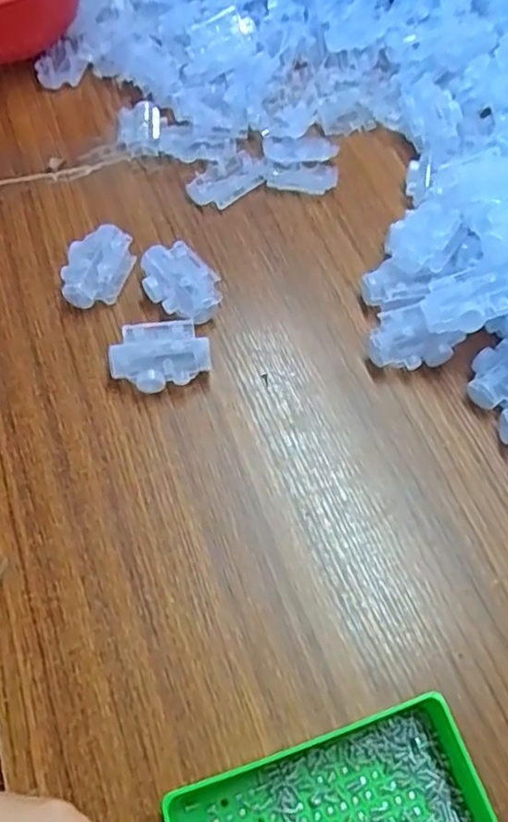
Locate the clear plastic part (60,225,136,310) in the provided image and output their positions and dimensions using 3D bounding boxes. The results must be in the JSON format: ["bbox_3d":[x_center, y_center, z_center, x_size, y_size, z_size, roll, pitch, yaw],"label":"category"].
[{"bbox_3d":[-0.120,-0.107,0.485,0.041,0.029,0.062,14,60,7],"label":"clear plastic part"}]

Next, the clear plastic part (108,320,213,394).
[{"bbox_3d":[-0.066,-0.038,0.450,0.067,0.025,0.044,-13,61,-9],"label":"clear plastic part"}]

